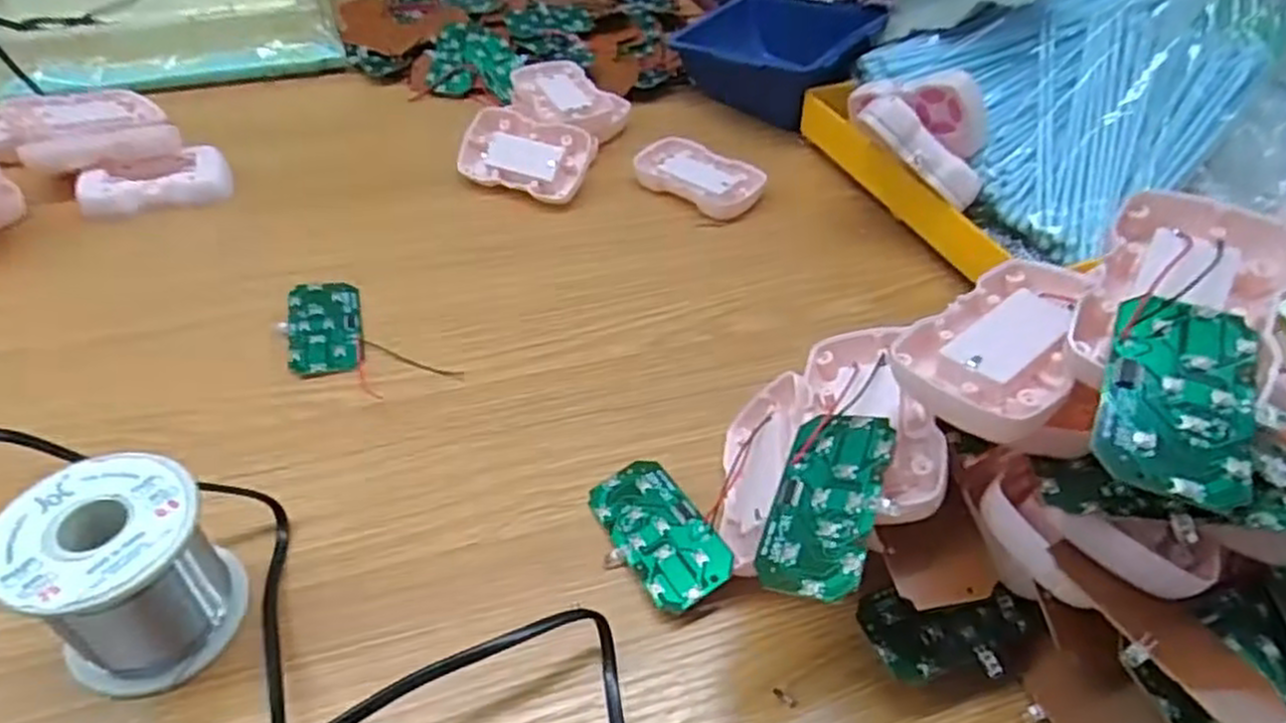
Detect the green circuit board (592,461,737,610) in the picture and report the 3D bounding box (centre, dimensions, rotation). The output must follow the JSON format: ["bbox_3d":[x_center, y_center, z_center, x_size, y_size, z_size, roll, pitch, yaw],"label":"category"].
[{"bbox_3d":[0.007,0.073,0.332,0.037,0.004,0.073,-32,48,-12],"label":"green circuit board"}]

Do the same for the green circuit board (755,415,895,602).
[{"bbox_3d":[0.065,0.049,0.274,0.036,0.004,0.072,0,50,33],"label":"green circuit board"}]

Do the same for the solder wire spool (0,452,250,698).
[{"bbox_3d":[-0.185,0.076,0.277,0.061,0.061,0.061,2,44,-2],"label":"solder wire spool"}]

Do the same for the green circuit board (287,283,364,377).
[{"bbox_3d":[-0.174,-0.021,0.420,0.037,0.004,0.075,-9,45,-14],"label":"green circuit board"}]

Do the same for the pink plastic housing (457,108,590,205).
[{"bbox_3d":[-0.080,-0.142,0.527,0.090,0.018,0.056,18,78,12],"label":"pink plastic housing"}]

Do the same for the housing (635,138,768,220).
[{"bbox_3d":[0.039,-0.131,0.541,0.090,0.013,0.055,26,48,21],"label":"housing"}]

